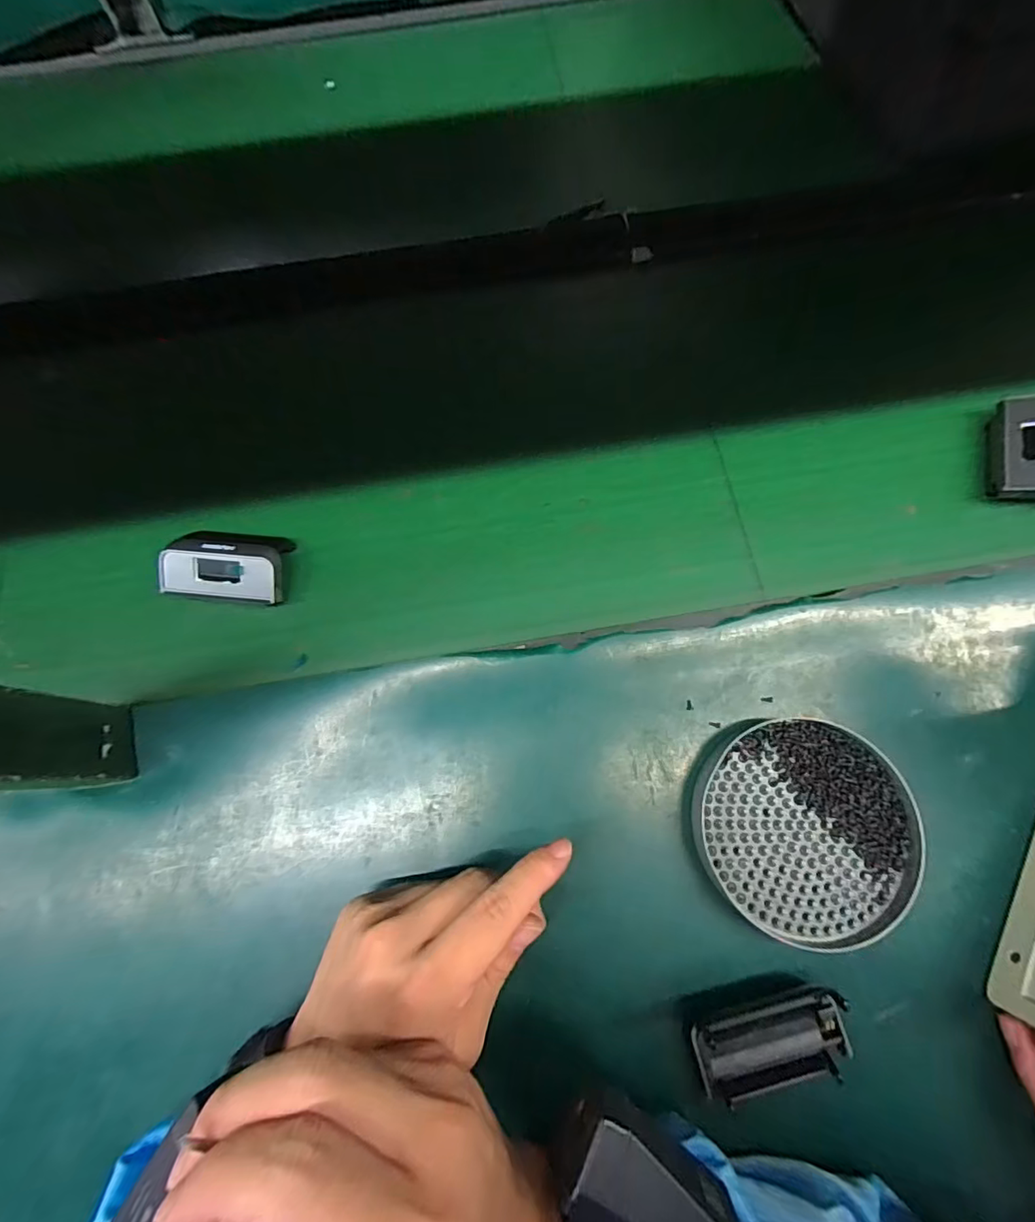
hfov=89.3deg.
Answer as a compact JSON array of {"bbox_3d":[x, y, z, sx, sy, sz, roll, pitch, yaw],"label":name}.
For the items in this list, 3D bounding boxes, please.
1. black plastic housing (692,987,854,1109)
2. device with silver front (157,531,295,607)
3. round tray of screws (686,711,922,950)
[{"bbox_3d":[0.130,0.220,0.267,0.078,0.010,0.039,-12,75,-3],"label":"black plastic housing"},{"bbox_3d":[-0.186,-0.030,0.336,0.072,0.031,0.044,3,74,1],"label":"device with silver front"},{"bbox_3d":[0.158,0.119,0.289,0.113,0.020,0.108,0,74,0],"label":"round tray of screws"}]

